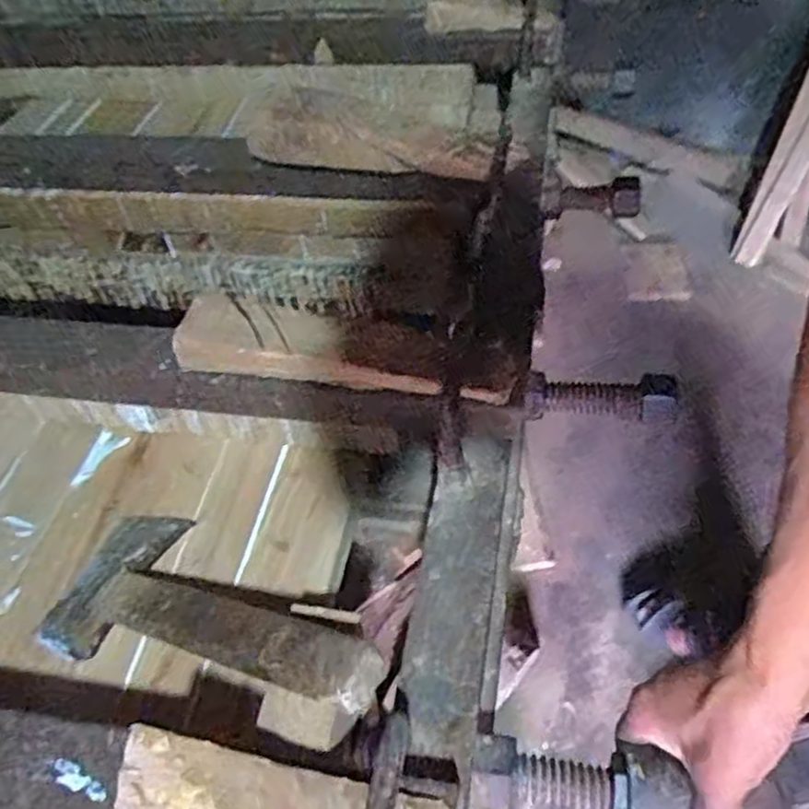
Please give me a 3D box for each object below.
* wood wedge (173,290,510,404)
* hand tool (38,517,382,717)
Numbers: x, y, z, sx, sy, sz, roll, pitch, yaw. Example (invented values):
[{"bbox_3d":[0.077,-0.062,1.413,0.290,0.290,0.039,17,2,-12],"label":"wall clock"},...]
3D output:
[{"bbox_3d":[-0.052,-0.045,0.550,0.232,0.042,0.063,3,50,8],"label":"wood wedge"},{"bbox_3d":[-0.129,0.134,0.465,0.283,0.032,0.113,4,48,40],"label":"hand tool"}]

